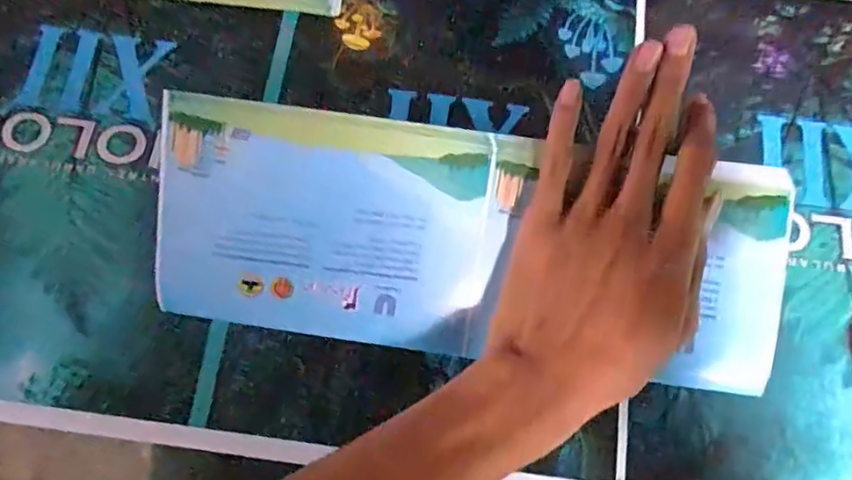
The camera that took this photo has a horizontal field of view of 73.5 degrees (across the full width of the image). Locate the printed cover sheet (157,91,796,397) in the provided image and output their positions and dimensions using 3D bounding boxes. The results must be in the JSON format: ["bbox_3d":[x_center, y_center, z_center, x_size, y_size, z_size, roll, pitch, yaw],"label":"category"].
[{"bbox_3d":[0.028,0.003,0.279,0.301,0.017,0.109,7,96,-4],"label":"printed cover sheet"}]

